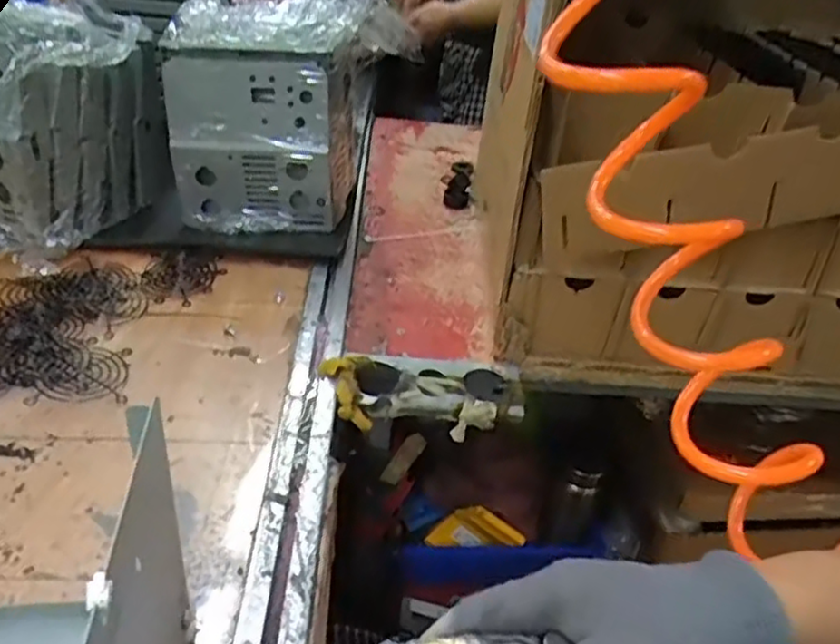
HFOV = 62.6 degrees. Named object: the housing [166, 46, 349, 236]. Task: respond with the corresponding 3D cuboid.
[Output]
[{"bbox_3d":[-0.151,-0.171,0.665,0.158,0.181,0.065,2,37,-6],"label":"housing"}]

